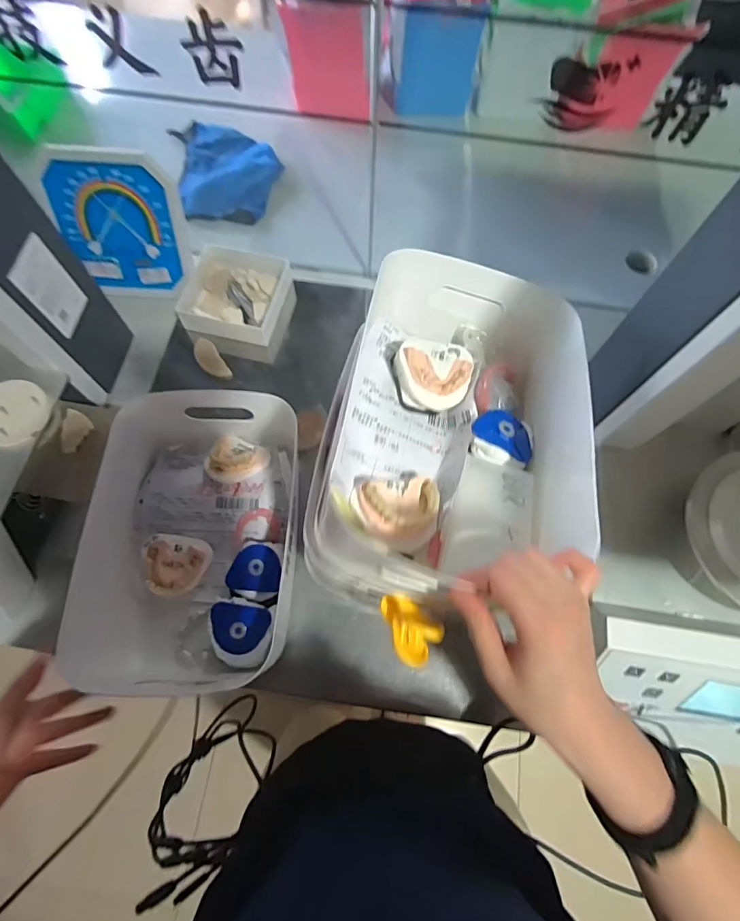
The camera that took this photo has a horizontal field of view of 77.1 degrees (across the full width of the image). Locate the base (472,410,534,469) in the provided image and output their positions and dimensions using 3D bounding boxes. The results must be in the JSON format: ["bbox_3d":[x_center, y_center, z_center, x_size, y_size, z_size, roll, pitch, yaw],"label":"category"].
[{"bbox_3d":[0.130,-0.019,0.462,0.062,0.026,0.062,22,57,-3],"label":"base"}]

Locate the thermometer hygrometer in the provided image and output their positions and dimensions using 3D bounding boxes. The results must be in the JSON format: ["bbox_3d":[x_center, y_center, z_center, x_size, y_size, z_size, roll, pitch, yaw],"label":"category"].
[{"bbox_3d":[-0.346,-0.322,0.641,0.171,0.179,0.033,3,39,0],"label":"thermometer hygrometer"}]

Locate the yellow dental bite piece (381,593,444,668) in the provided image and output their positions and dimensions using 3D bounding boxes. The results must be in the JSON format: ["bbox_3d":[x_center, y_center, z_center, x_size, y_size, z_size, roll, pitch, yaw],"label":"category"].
[{"bbox_3d":[0.028,0.131,0.364,0.053,0.027,0.039,41,73,13],"label":"yellow dental bite piece"}]

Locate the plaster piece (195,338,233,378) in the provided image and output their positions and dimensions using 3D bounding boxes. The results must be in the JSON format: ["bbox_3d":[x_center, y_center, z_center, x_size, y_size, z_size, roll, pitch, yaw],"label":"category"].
[{"bbox_3d":[-0.230,-0.144,0.671,0.032,0.006,0.072,-38,90,-15],"label":"plaster piece"}]

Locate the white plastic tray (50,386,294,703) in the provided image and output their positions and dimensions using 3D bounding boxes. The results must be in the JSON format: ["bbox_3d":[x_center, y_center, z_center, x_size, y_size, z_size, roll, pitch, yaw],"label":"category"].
[{"bbox_3d":[-0.188,0.084,0.522,0.196,0.113,0.323,3,69,-1],"label":"white plastic tray"}]

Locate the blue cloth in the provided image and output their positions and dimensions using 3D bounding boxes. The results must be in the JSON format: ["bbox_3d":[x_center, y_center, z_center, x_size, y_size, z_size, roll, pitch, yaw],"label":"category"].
[{"bbox_3d":[-0.243,-0.506,0.795,0.168,0.033,0.252,-9,70,-5],"label":"blue cloth"}]

